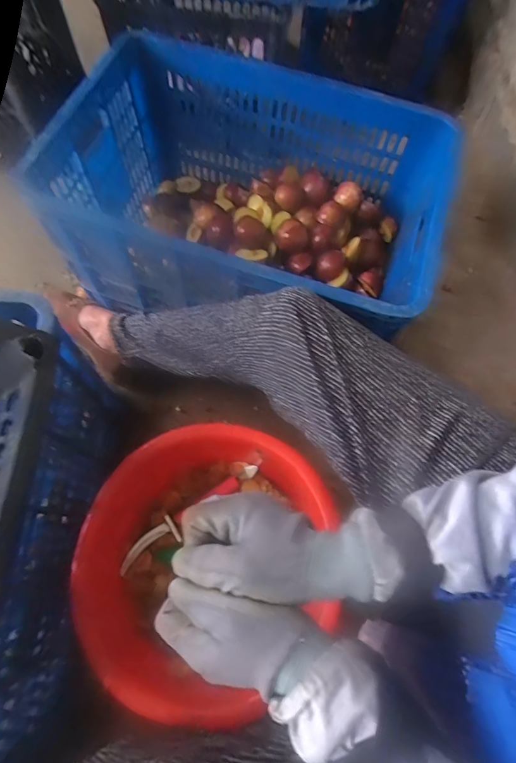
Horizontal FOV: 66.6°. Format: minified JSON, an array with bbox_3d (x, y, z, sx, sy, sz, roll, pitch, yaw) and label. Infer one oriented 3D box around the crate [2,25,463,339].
[{"bbox_3d":[0.013,-0.267,0.639,0.570,0.242,0.383,20,69,5],"label":"crate"}]

